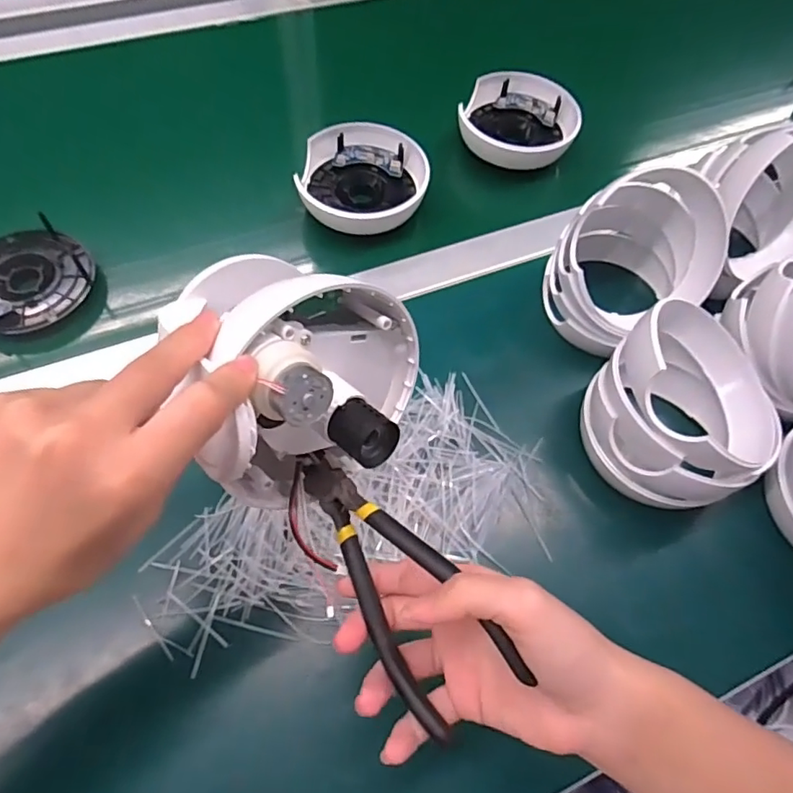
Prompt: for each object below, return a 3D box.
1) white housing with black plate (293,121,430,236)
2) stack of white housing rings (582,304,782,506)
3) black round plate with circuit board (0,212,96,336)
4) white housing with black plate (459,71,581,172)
[{"bbox_3d":[-0.029,-0.199,0.498,0.114,0.039,0.091,8,62,0],"label":"white housing with black plate"},{"bbox_3d":[0.194,0.006,0.364,0.118,0.099,0.113,-31,68,-18],"label":"stack of white housing rings"},{"bbox_3d":[-0.298,-0.092,0.438,0.098,0.036,0.096,2,62,-3],"label":"black round plate with circuit board"},{"bbox_3d":[0.120,-0.273,0.549,0.117,0.039,0.108,4,62,-1],"label":"white housing with black plate"}]

